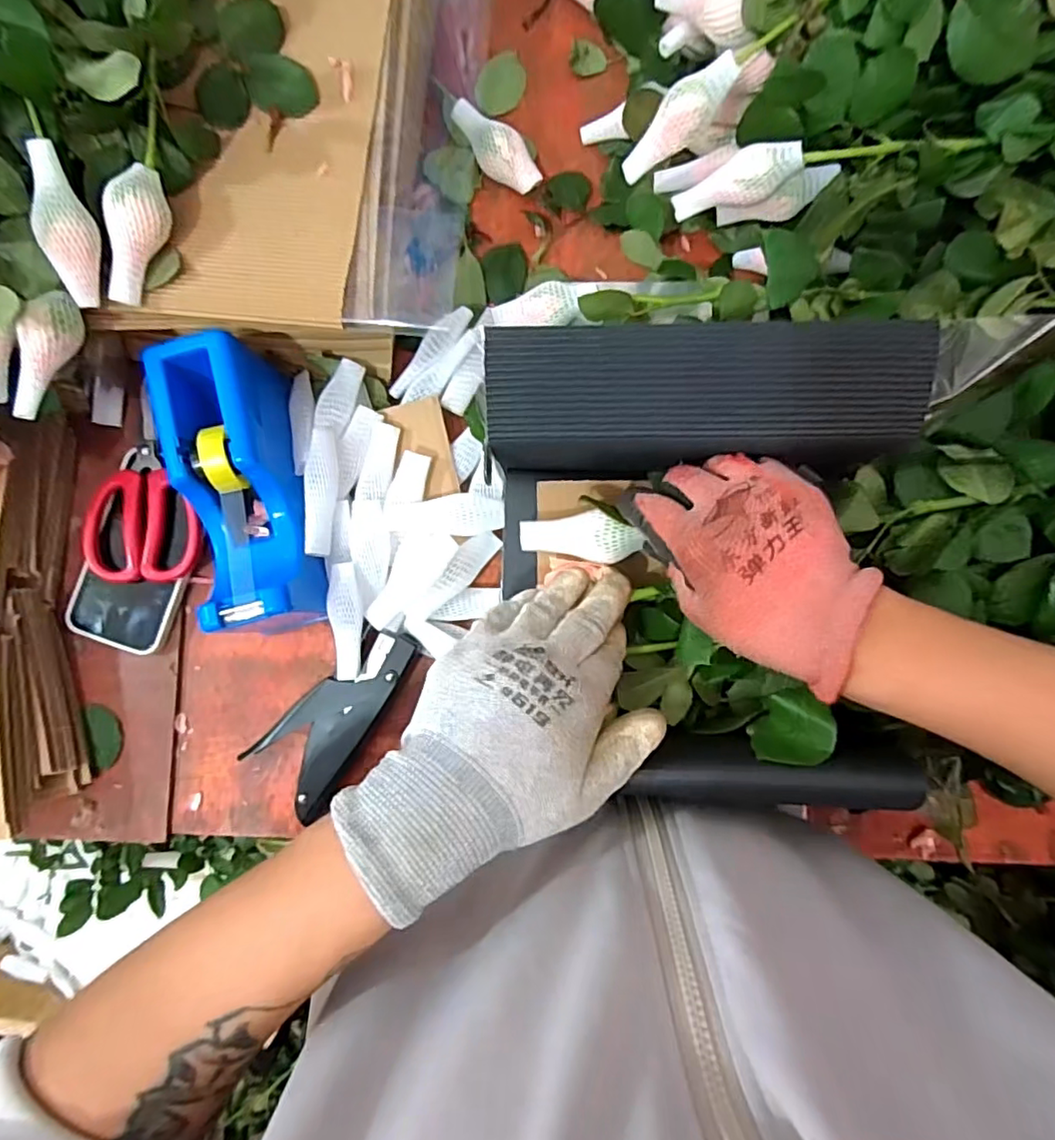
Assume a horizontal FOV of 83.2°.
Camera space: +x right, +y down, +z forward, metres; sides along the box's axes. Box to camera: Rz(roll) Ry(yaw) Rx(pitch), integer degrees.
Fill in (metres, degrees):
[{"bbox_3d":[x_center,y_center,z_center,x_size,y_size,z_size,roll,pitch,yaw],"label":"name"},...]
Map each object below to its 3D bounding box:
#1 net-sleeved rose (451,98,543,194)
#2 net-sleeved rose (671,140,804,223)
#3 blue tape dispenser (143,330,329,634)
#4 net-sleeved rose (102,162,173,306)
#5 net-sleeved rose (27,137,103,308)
[{"bbox_3d":[-0.025,-0.334,0.471,0.082,0.028,0.027,40,87,4],"label":"net-sleeved rose"},{"bbox_3d":[0.141,-0.262,0.404,0.082,0.026,0.028,-7,85,32],"label":"net-sleeved rose"},{"bbox_3d":[-0.195,-0.053,0.415,0.073,0.076,0.201,-17,85,0],"label":"blue tape dispenser"},{"bbox_3d":[-0.246,-0.208,0.368,0.026,0.029,0.080,19,101,3],"label":"net-sleeved rose"},{"bbox_3d":[-0.275,-0.204,0.354,0.026,0.023,0.085,-1,115,1],"label":"net-sleeved rose"}]

